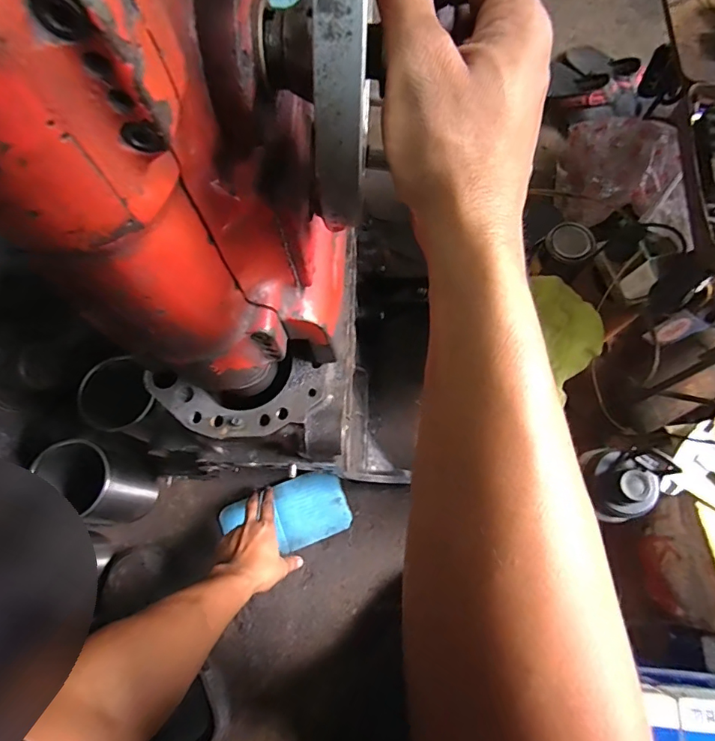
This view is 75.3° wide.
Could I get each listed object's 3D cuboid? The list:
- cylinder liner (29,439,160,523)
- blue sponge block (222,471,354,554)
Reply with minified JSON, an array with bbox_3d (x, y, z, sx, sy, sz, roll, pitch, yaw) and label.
[{"bbox_3d":[-0.367,0.162,0.663,0.116,0.174,0.102,17,73,8],"label":"cylinder liner"},{"bbox_3d":[-0.107,0.221,0.696,0.187,0.018,0.098,-21,72,-5],"label":"blue sponge block"}]

